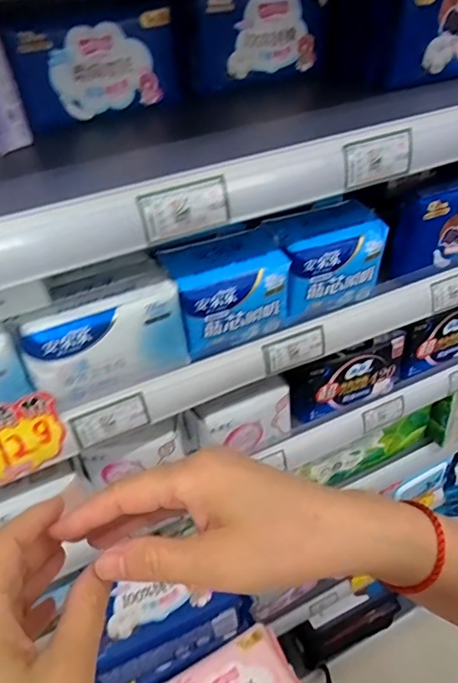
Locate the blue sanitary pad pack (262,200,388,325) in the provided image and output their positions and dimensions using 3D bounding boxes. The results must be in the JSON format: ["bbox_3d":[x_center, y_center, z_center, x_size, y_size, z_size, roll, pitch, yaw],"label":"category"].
[{"bbox_3d":[0.092,-0.081,0.483,0.111,0.081,0.069,-20,45,-15],"label":"blue sanitary pad pack"}]

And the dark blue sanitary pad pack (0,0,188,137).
[{"bbox_3d":[-0.114,-0.246,0.435,0.153,0.079,0.051,-25,46,-19],"label":"dark blue sanitary pad pack"}]

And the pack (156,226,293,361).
[{"bbox_3d":[-0.002,-0.046,0.455,0.102,0.080,0.071,-22,45,-17],"label":"pack"}]

